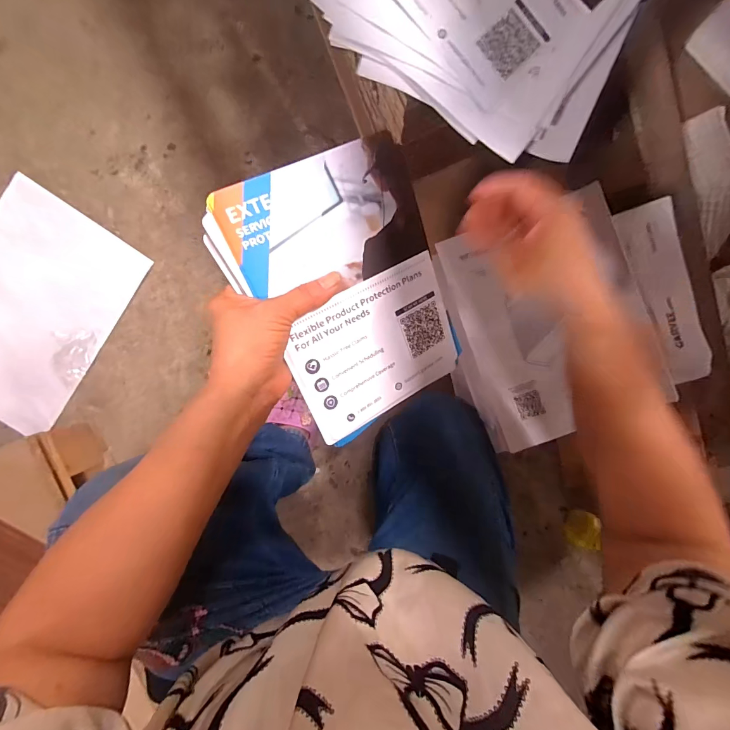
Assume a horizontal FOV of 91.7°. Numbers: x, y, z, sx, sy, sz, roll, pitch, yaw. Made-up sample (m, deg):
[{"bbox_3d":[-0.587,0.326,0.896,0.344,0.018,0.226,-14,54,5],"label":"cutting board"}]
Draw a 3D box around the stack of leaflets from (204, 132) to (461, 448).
[{"bbox_3d":[-0.007,-0.057,0.300,0.161,0.008,0.216,-30,111,-15],"label":"stack of leaflets"}]

